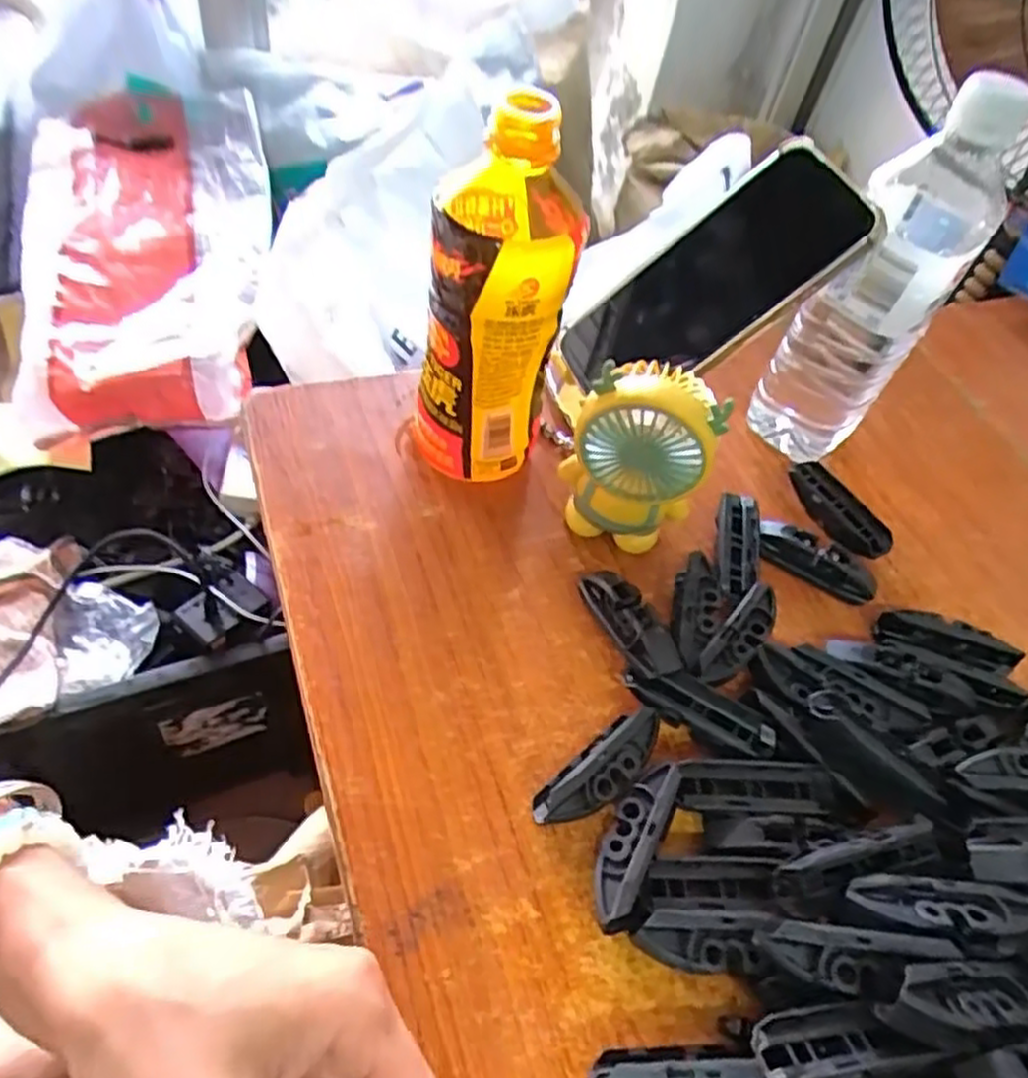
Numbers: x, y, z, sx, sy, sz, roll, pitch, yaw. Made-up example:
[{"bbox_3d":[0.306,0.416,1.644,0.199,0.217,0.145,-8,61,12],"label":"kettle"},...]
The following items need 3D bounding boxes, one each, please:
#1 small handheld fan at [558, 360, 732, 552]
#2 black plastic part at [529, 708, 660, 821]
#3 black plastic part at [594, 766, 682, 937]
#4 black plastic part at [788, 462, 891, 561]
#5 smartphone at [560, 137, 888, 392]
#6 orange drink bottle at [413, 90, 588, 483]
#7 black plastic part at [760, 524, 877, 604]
[{"bbox_3d":[0.062,-0.041,0.380,0.068,0.105,0.038,18,51,4],"label":"small handheld fan"},{"bbox_3d":[0.039,0.100,0.320,0.068,0.022,0.023,-28,62,-28],"label":"black plastic part"},{"bbox_3d":[0.049,0.125,0.305,0.023,0.018,0.069,21,52,6],"label":"black plastic part"},{"bbox_3d":[0.194,-0.016,0.444,0.031,0.016,0.071,-19,58,-23],"label":"black plastic part"},{"bbox_3d":[0.105,-0.138,0.405,0.167,0.018,0.085,-34,57,21],"label":"smartphone"},{"bbox_3d":[-0.010,-0.118,0.379,0.068,0.185,0.078,9,51,-4],"label":"orange drink bottle"},{"bbox_3d":[0.170,0.014,0.418,0.067,0.017,0.024,27,53,11],"label":"black plastic part"}]

